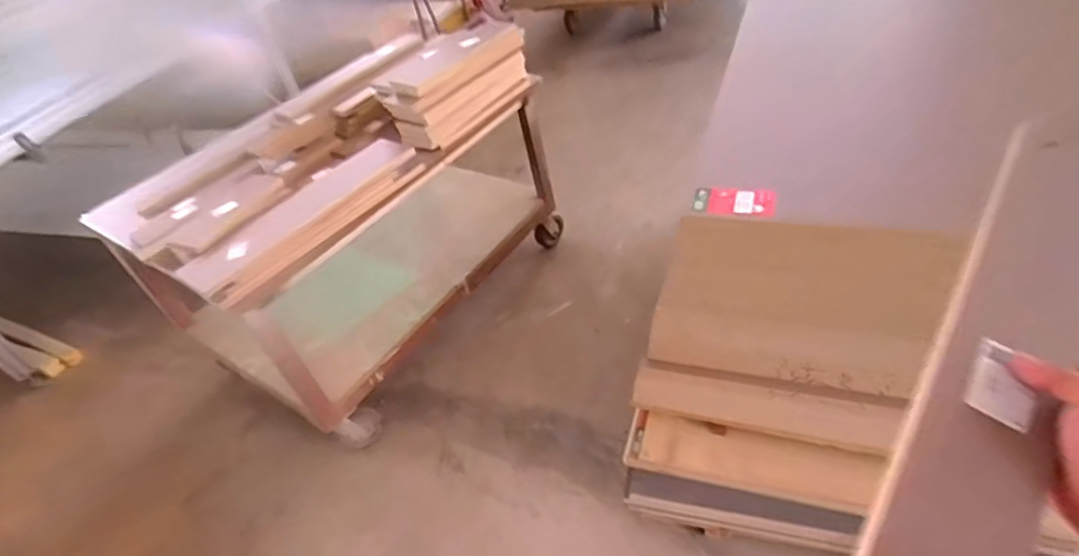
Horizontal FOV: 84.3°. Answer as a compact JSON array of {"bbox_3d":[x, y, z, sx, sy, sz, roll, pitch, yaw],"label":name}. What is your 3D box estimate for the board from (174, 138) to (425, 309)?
[{"bbox_3d":[-0.601,-0.189,1.592,0.139,0.059,0.702,19,48,26],"label":"board"}]

